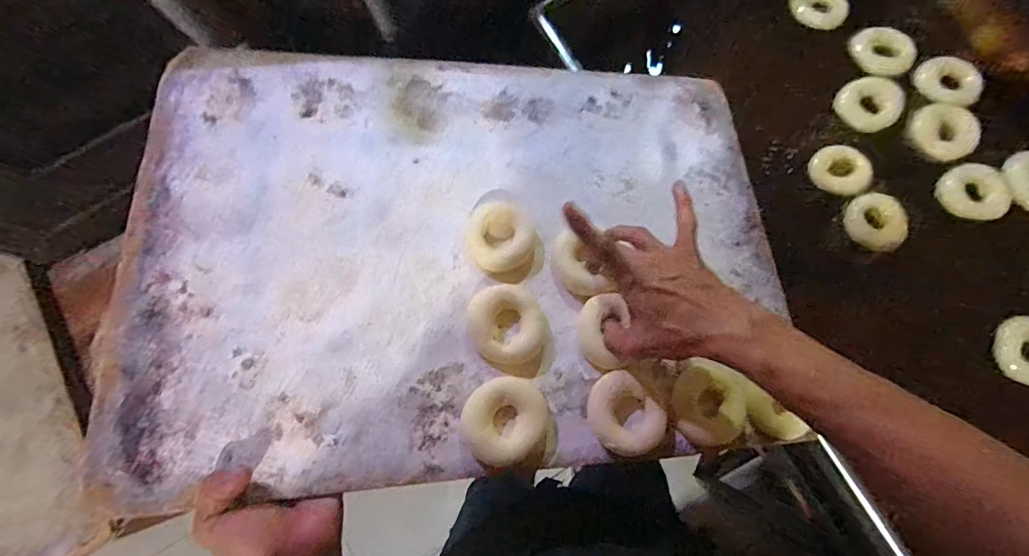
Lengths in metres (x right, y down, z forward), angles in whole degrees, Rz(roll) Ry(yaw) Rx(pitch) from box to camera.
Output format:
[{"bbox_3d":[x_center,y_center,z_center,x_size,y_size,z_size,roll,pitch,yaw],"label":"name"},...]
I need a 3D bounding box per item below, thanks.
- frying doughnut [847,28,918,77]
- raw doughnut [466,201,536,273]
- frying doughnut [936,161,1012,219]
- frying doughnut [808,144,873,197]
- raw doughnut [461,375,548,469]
[{"bbox_3d":[0.480,-0.296,0.604,0.062,0.027,0.076,-36,79,-6],"label":"frying doughnut"},{"bbox_3d":[-0.013,-0.038,0.442,0.063,0.024,0.064,0,78,2],"label":"raw doughnut"},{"bbox_3d":[0.567,-0.106,0.564,0.073,0.022,0.065,3,78,2],"label":"frying doughnut"},{"bbox_3d":[0.412,-0.137,0.582,0.069,0.015,0.060,19,79,5],"label":"frying doughnut"},{"bbox_3d":[-0.008,0.117,0.380,0.066,0.021,0.070,0,78,2],"label":"raw doughnut"}]

